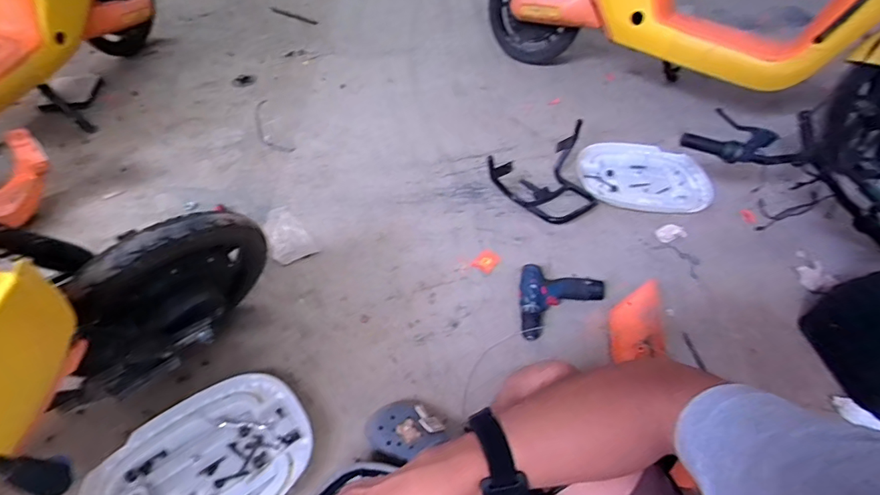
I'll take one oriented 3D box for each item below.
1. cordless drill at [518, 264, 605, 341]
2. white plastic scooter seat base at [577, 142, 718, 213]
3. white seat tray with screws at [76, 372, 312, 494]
[{"bbox_3d":[0.267,0.135,1.026,0.184,0.061,0.177,13,49,7],"label":"cordless drill"},{"bbox_3d":[0.612,-0.210,1.356,0.384,0.066,0.263,2,49,-2],"label":"white plastic scooter seat base"},{"bbox_3d":[-0.411,0.379,0.783,0.356,0.039,0.267,-28,56,-25],"label":"white seat tray with screws"}]

